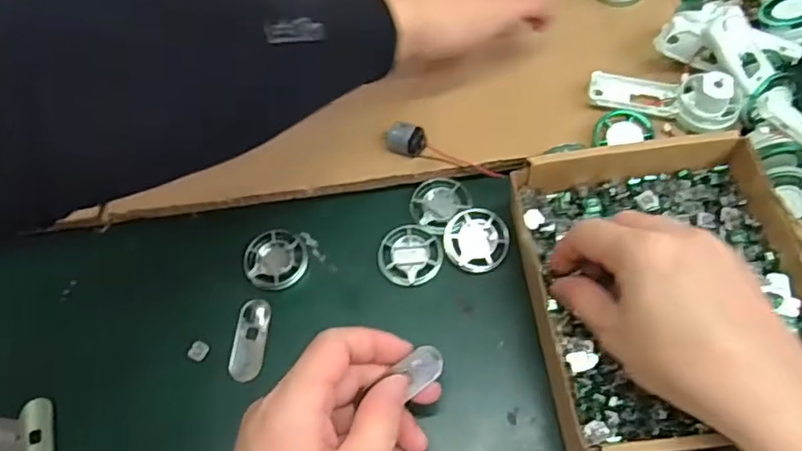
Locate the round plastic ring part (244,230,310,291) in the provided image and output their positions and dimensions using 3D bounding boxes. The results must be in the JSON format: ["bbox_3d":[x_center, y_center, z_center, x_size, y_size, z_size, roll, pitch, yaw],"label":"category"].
[{"bbox_3d":[-0.080,0.022,0.389,0.038,0.008,0.038,-5,64,1],"label":"round plastic ring part"}]

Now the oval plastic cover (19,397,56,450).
[{"bbox_3d":[-0.211,0.126,0.349,0.019,0.004,0.051,-17,64,-5],"label":"oval plastic cover"}]

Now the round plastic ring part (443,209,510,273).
[{"bbox_3d":[0.048,0.009,0.380,0.040,0.011,0.039,-1,64,3],"label":"round plastic ring part"}]

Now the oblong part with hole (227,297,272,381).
[{"bbox_3d":[-0.092,0.069,0.366,0.021,0.008,0.049,3,64,5],"label":"oblong part with hole"}]

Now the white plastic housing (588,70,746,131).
[{"bbox_3d":[0.173,-0.088,0.389,0.094,0.025,0.031,15,66,10],"label":"white plastic housing"}]

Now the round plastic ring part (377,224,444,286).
[{"bbox_3d":[0.006,0.019,0.386,0.040,0.008,0.040,-1,64,3],"label":"round plastic ring part"}]

